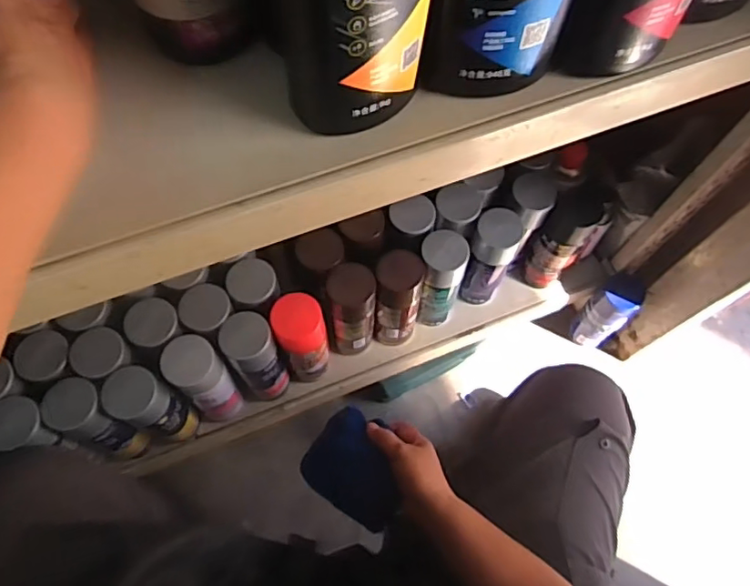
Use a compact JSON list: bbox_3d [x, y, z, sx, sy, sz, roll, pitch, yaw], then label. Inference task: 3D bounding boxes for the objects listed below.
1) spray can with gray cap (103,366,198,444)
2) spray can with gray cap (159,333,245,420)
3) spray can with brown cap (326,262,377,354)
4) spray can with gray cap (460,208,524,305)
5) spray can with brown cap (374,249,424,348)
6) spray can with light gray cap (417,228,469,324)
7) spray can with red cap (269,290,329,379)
[{"bbox_3d":[-0.282,0.148,0.738,0.058,0.185,0.055,1,67,-1],"label":"spray can with gray cap"},{"bbox_3d":[-0.223,0.117,0.761,0.064,0.199,0.063,1,67,-1],"label":"spray can with gray cap"},{"bbox_3d":[-0.030,0.029,0.789,0.059,0.200,0.054,1,67,-1],"label":"spray can with brown cap"},{"bbox_3d":[0.162,-0.047,0.824,0.061,0.183,0.056,1,67,-1],"label":"spray can with gray cap"},{"bbox_3d":[0.031,0.012,0.801,0.063,0.191,0.063,-1,68,-2],"label":"spray can with brown cap"},{"bbox_3d":[0.092,-0.017,0.823,0.063,0.184,0.068,1,67,-1],"label":"spray can with light gray cap"},{"bbox_3d":[-0.095,0.068,0.778,0.059,0.204,0.058,1,67,-1],"label":"spray can with red cap"}]

